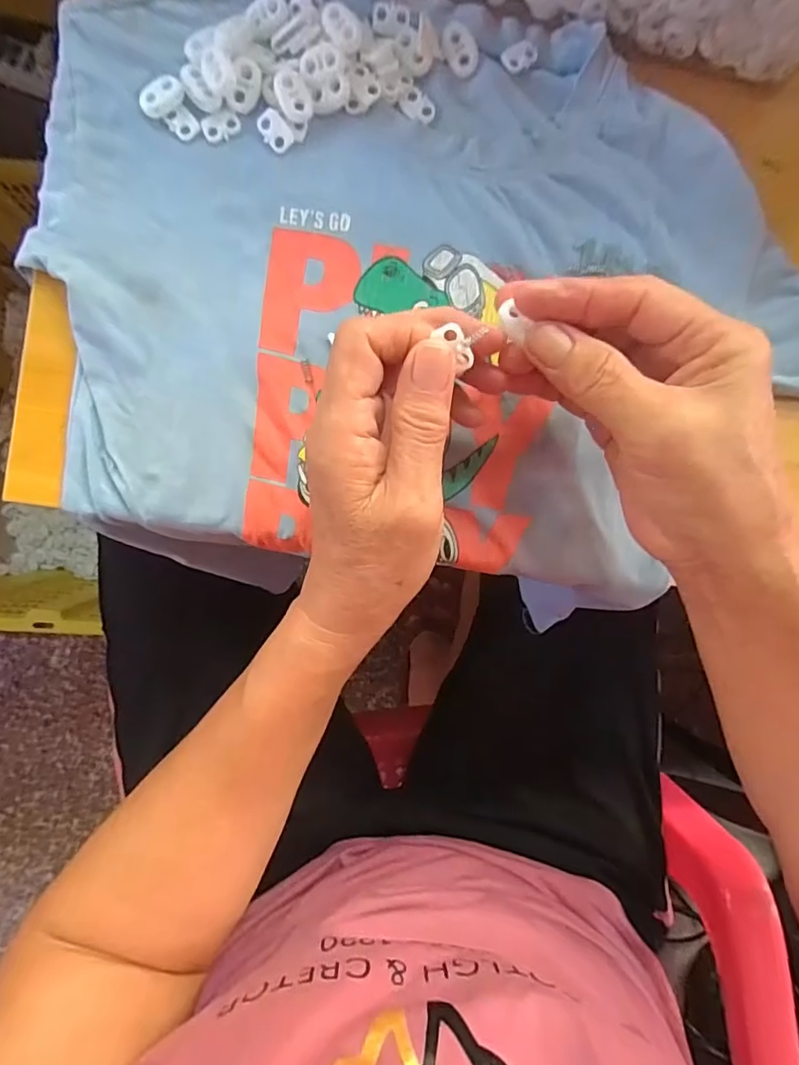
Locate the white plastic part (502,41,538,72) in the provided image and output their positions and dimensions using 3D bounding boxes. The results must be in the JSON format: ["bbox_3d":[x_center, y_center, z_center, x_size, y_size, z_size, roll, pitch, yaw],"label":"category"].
[{"bbox_3d":[0.062,-0.245,0.275,0.018,0.004,0.012,-33,93,-2],"label":"white plastic part"}]

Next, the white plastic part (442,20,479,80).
[{"bbox_3d":[0.031,-0.245,0.272,0.016,0.006,0.023,-31,93,-2],"label":"white plastic part"}]

